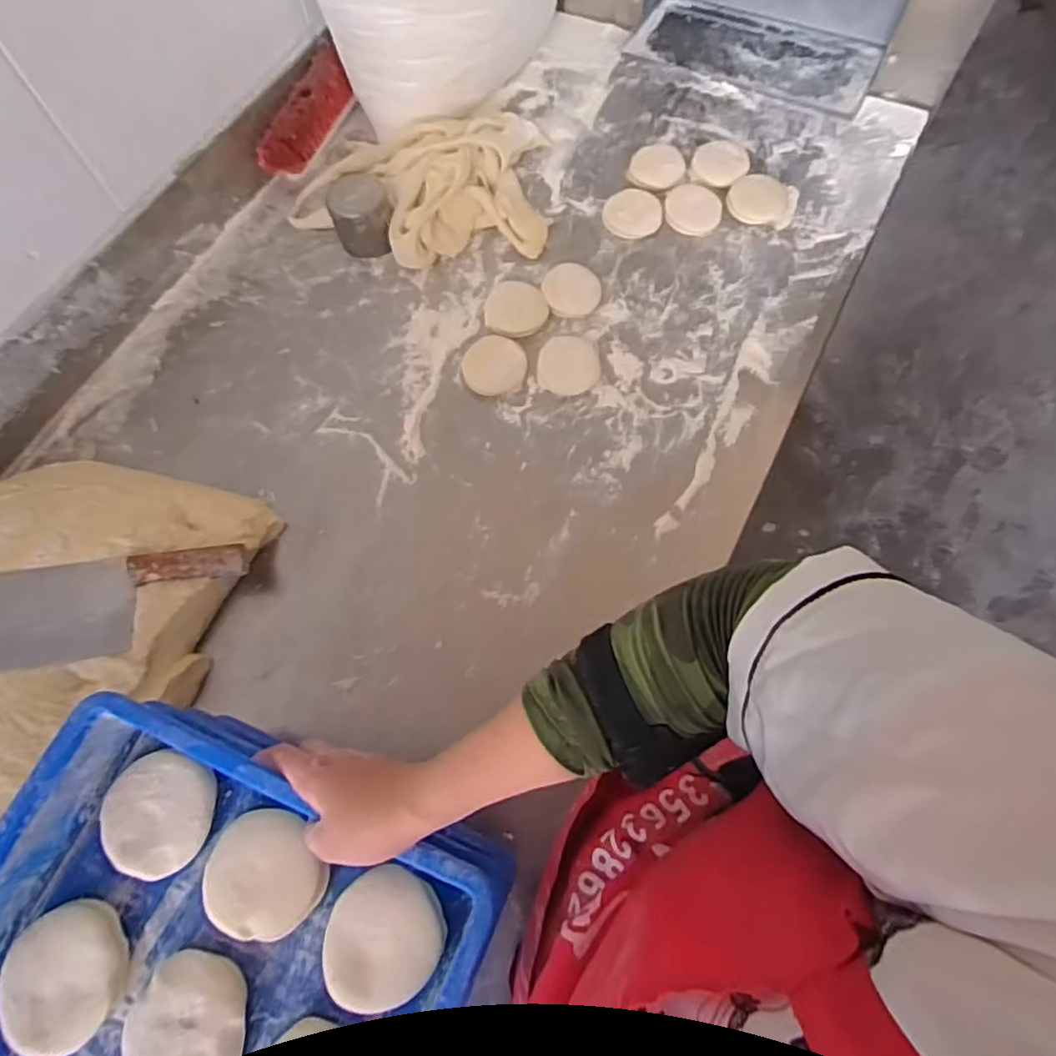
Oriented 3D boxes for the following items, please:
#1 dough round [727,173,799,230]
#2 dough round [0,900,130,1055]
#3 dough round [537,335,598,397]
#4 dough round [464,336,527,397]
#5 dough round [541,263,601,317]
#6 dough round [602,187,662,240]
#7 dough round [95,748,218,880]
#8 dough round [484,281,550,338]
[{"bbox_3d":[0.314,-0.439,0.865,0.088,0.016,0.088,-1,68,2],"label":"dough round"},{"bbox_3d":[-0.297,0.287,0.412,0.070,0.019,0.079,-21,68,-6],"label":"dough round"},{"bbox_3d":[0.049,-0.197,0.778,0.072,0.008,0.080,0,68,2],"label":"dough round"},{"bbox_3d":[-0.040,-0.197,0.782,0.075,0.007,0.081,-1,68,2],"label":"dough round"},{"bbox_3d":[0.056,-0.306,0.823,0.073,0.005,0.085,2,68,3],"label":"dough round"},{"bbox_3d":[0.140,-0.423,0.866,0.075,0.005,0.084,-7,68,0],"label":"dough round"},{"bbox_3d":[-0.261,0.195,0.447,0.080,0.015,0.074,-1,68,2],"label":"dough round"},{"bbox_3d":[-0.014,-0.277,0.814,0.078,0.004,0.089,1,68,3],"label":"dough round"}]

